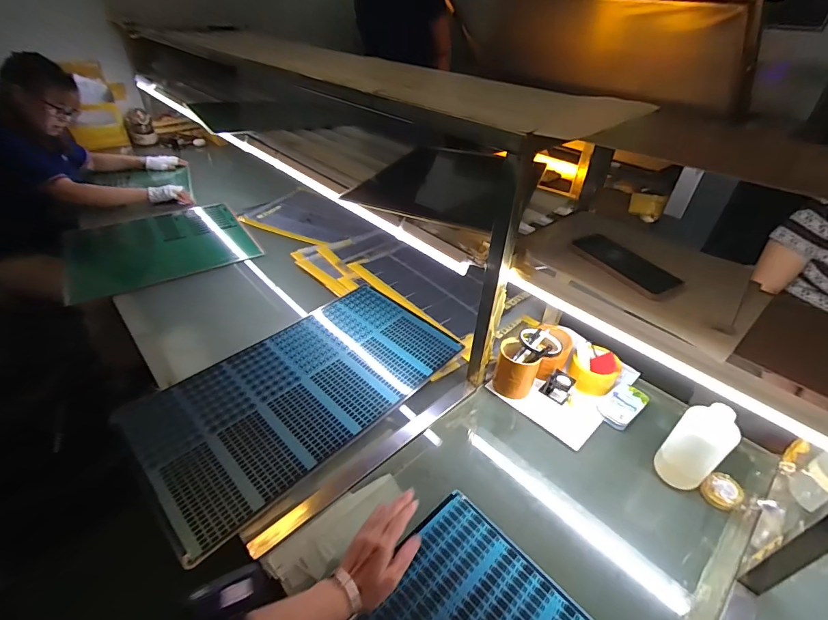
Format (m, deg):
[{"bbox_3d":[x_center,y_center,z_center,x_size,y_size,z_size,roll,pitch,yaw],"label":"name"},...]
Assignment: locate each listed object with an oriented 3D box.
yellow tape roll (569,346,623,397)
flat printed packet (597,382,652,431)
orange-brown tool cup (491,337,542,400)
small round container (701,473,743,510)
[{"bbox_3d":[0.383,0.123,0.842,0.094,0.047,0.100,2,38,-2],"label":"yellow tape roll"},{"bbox_3d":[0.421,0.192,0.801,0.117,0.020,0.061,-27,47,-32],"label":"flat printed packet"},{"bbox_3d":[0.206,0.124,0.812,0.077,0.096,0.079,2,38,-2],"label":"orange-brown tool cup"},{"bbox_3d":[0.511,0.303,0.662,0.049,0.033,0.050,2,38,-2],"label":"small round container"}]

